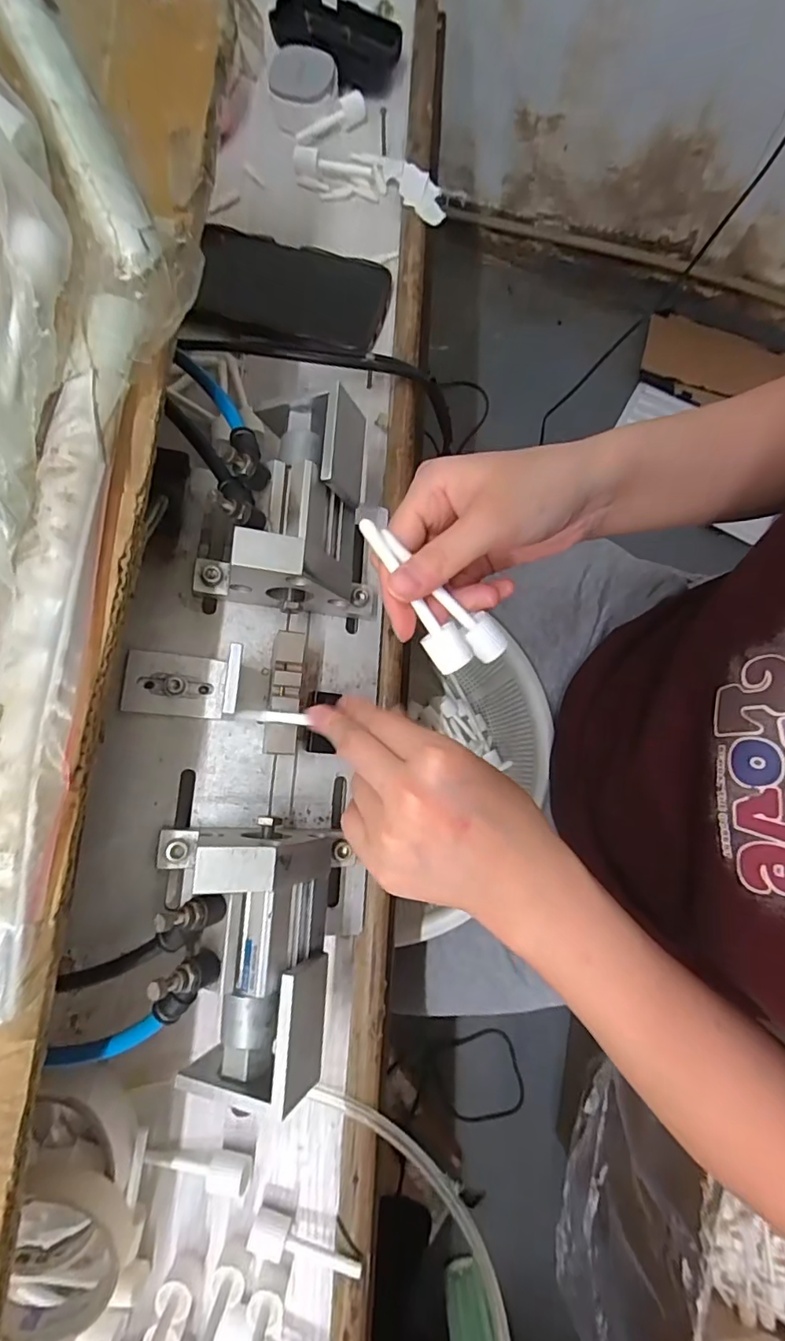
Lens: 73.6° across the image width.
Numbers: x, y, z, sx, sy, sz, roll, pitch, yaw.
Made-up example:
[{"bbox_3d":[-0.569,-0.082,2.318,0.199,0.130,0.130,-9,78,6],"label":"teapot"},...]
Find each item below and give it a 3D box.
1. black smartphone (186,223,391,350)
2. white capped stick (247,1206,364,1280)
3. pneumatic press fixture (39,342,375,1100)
[{"bbox_3d":[-0.081,-0.302,0.413,0.152,0.011,0.084,13,80,2],"label":"black smartphone"},{"bbox_3d":[-0.049,0.326,0.297,0.065,0.012,0.015,19,80,3],"label":"white capped stick"},{"bbox_3d":[-0.086,0.023,0.304,0.136,0.109,0.359,3,80,0],"label":"pneumatic press fixture"}]

